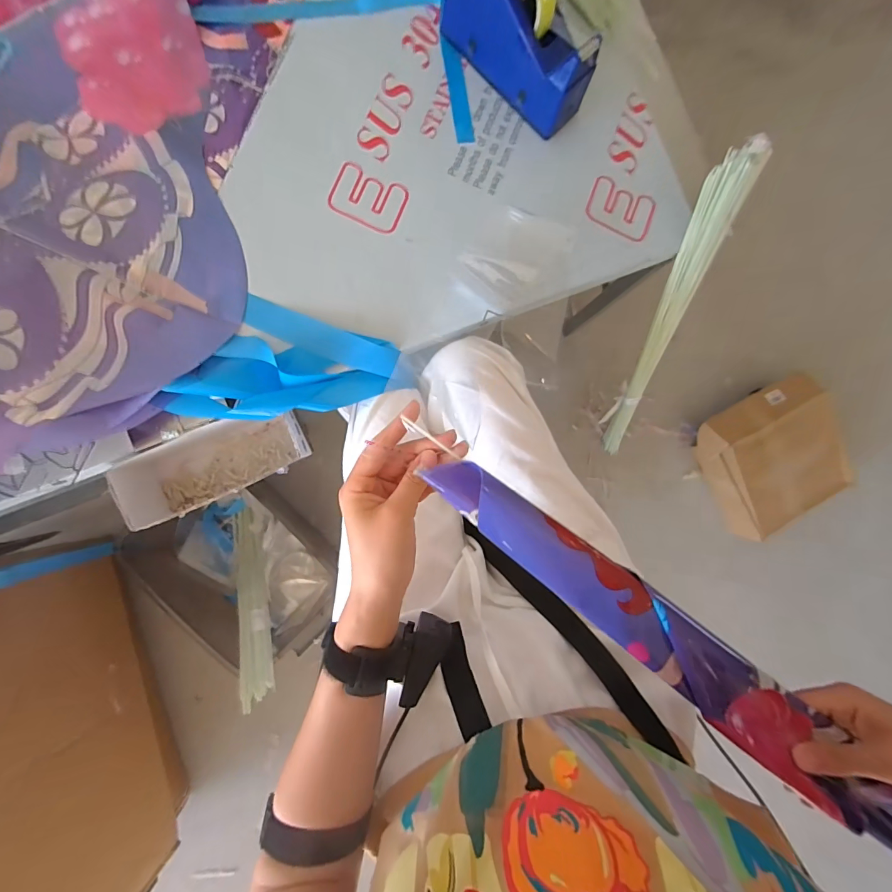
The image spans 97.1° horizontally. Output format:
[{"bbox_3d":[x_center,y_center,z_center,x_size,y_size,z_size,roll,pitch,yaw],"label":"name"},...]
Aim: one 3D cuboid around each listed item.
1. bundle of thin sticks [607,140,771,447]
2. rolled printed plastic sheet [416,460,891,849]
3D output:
[{"bbox_3d":[0.396,-0.181,0.744,0.068,0.673,0.032,-23,57,-9],"label":"bundle of thin sticks"},{"bbox_3d":[0.169,0.149,0.279,0.440,0.020,0.049,38,82,-5],"label":"rolled printed plastic sheet"}]

